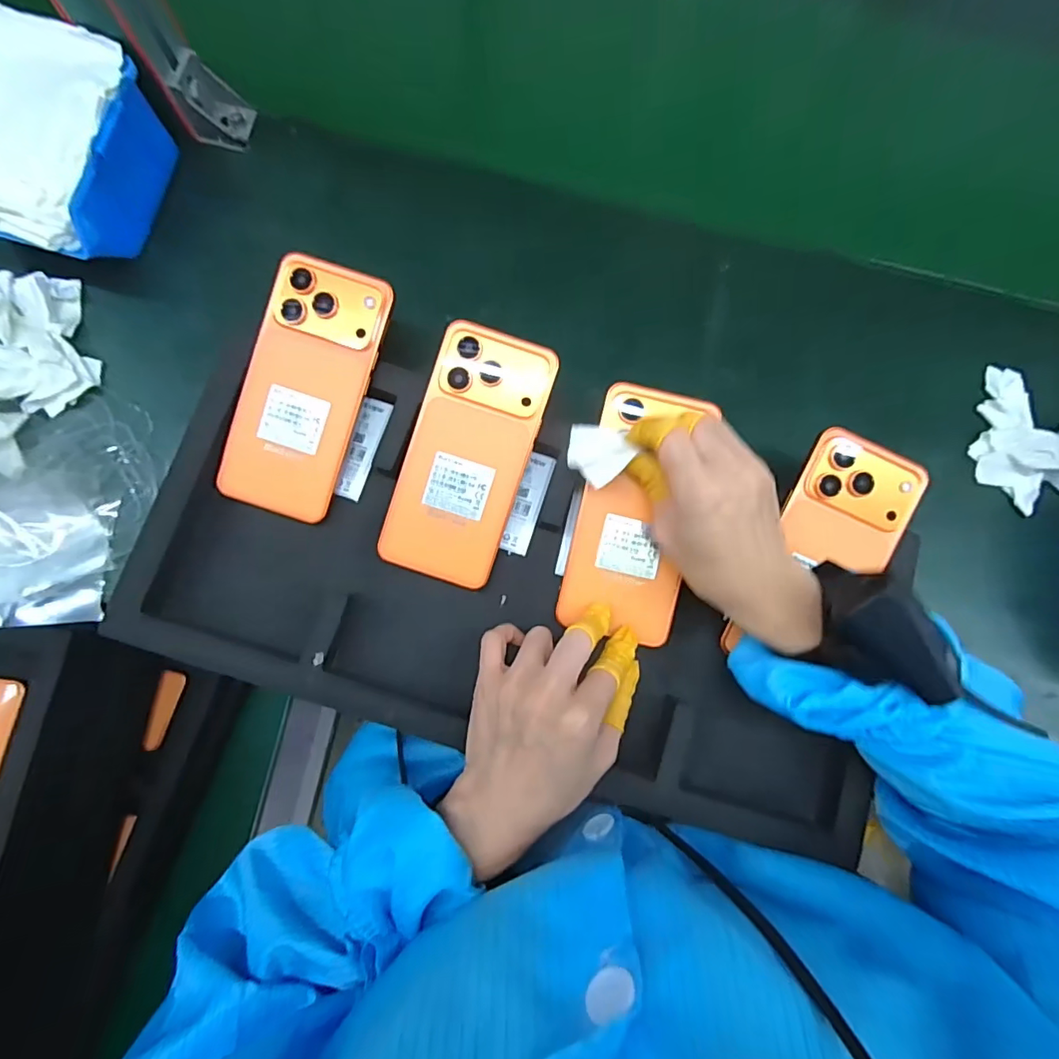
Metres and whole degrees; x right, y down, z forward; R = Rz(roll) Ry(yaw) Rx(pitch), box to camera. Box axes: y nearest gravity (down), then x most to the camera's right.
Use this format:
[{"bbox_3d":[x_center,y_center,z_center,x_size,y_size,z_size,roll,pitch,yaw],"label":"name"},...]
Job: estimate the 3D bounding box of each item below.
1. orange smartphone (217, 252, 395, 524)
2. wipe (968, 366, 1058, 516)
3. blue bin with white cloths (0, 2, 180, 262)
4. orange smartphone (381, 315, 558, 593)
[{"bbox_3d":[-0.147,-0.091,0.339,0.076,0.009,0.162,19,94,-1],"label":"orange smartphone"},{"bbox_3d":[0.373,-0.070,0.393,0.067,0.033,0.106,-24,82,-8],"label":"wipe"},{"bbox_3d":[-0.333,-0.257,0.358,0.119,0.085,0.137,14,79,-2],"label":"blue bin with white cloths"},{"bbox_3d":[-0.040,-0.047,0.339,0.076,0.006,0.162,18,94,-1],"label":"orange smartphone"}]

